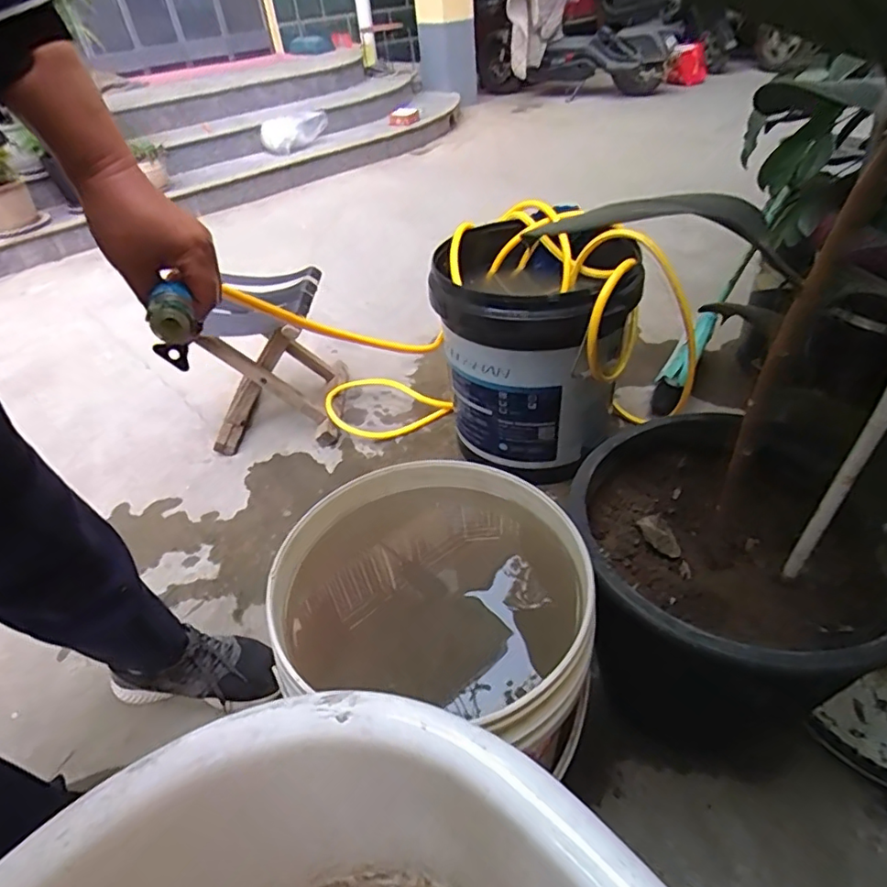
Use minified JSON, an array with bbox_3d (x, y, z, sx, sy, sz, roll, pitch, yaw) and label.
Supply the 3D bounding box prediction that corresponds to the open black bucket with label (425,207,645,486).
[{"bbox_3d":[0.171,-0.194,1.049,0.339,0.345,0.319,9,42,18],"label":"open black bucket with label"}]

